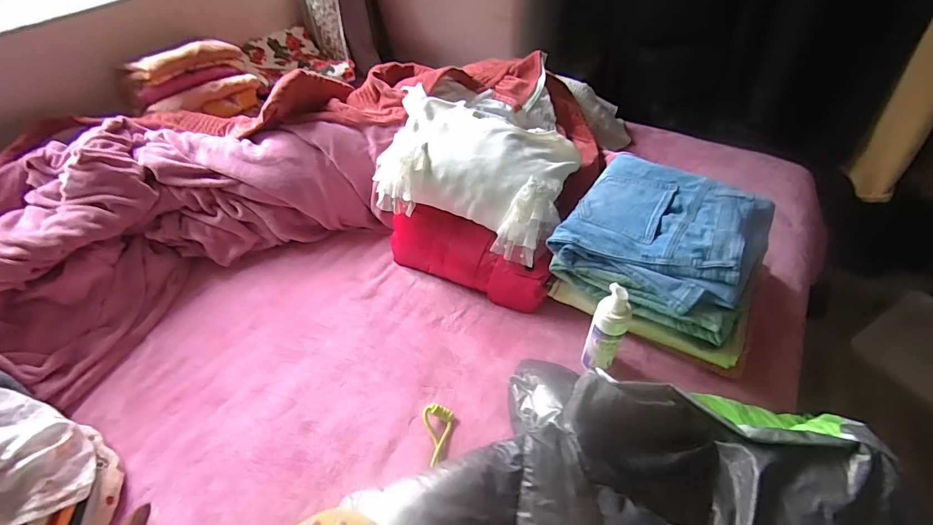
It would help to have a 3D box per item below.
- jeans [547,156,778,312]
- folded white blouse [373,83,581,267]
[{"bbox_3d":[0.294,-0.047,0.675,0.268,0.089,0.221,29,54,27],"label":"jeans"},{"bbox_3d":[0.017,-0.177,0.810,0.335,0.127,0.259,17,49,18],"label":"folded white blouse"}]

